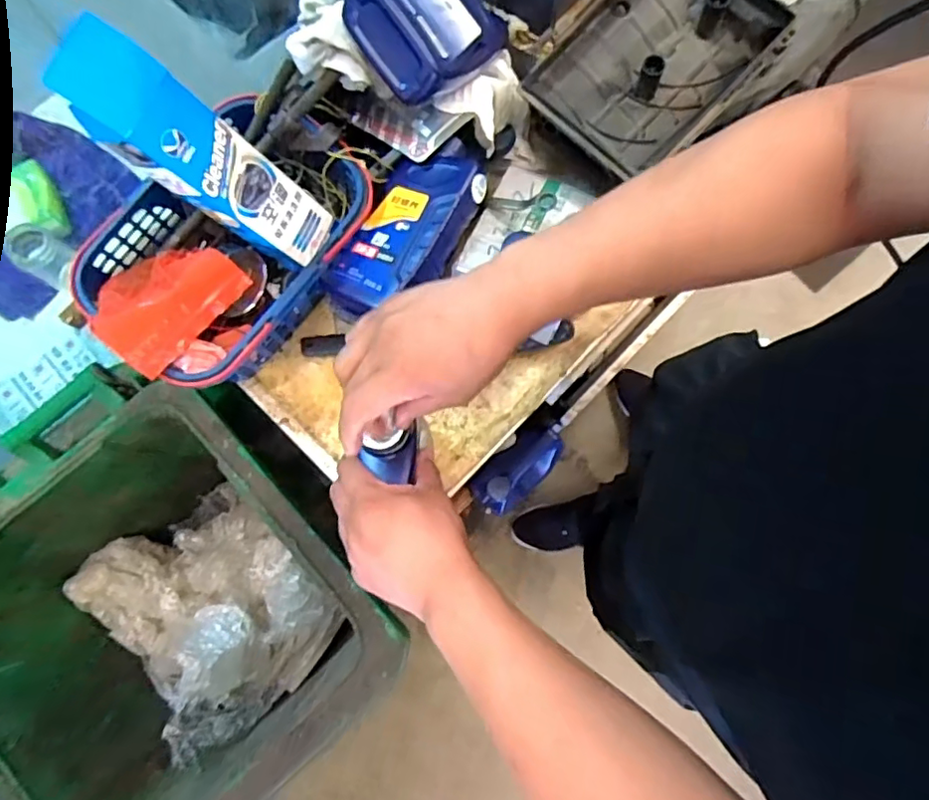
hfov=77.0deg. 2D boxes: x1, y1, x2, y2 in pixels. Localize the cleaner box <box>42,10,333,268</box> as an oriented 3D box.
[{"bbox_3d":[-0.246,-0.230,0.565,0.056,0.279,0.080,15,79,34],"label":"cleaner box"}]

